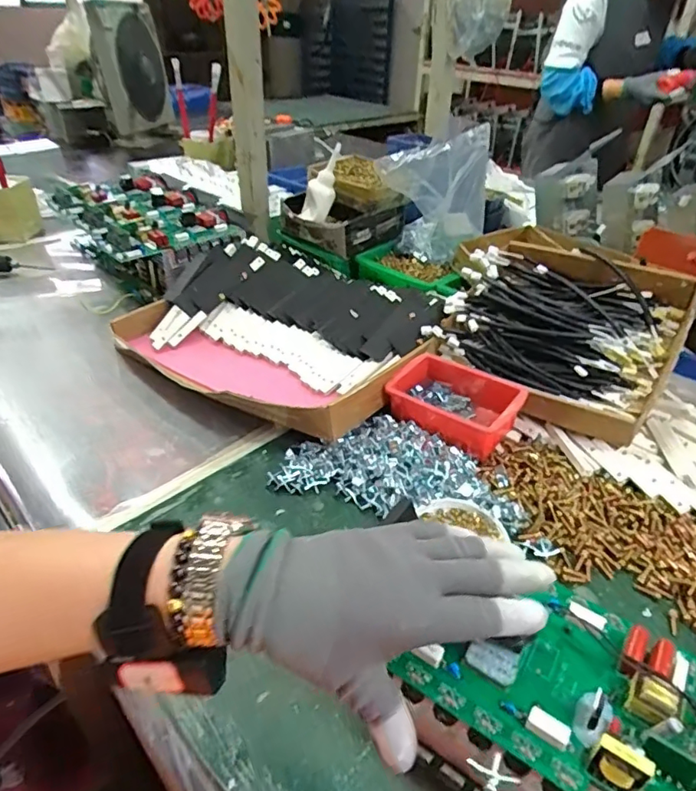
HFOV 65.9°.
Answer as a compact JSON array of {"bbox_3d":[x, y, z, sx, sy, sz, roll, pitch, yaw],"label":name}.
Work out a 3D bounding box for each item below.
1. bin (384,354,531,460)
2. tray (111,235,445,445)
[{"bbox_3d":[0.134,0.001,0.650,0.154,0.045,0.123,22,40,24],"label":"bin"},{"bbox_3d":[-0.105,-0.104,0.799,0.444,0.088,0.333,24,41,26],"label":"tray"}]

